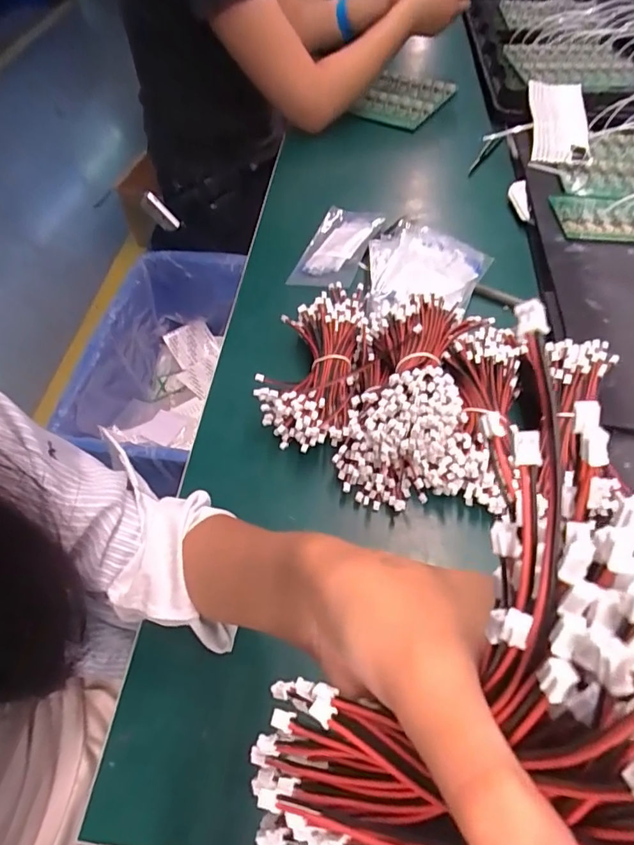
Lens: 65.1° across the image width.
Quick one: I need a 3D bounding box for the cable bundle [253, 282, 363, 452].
[{"bbox_3d":[-0.001,-0.065,0.489,0.086,0.050,0.193,8,53,8],"label":"cable bundle"}]

